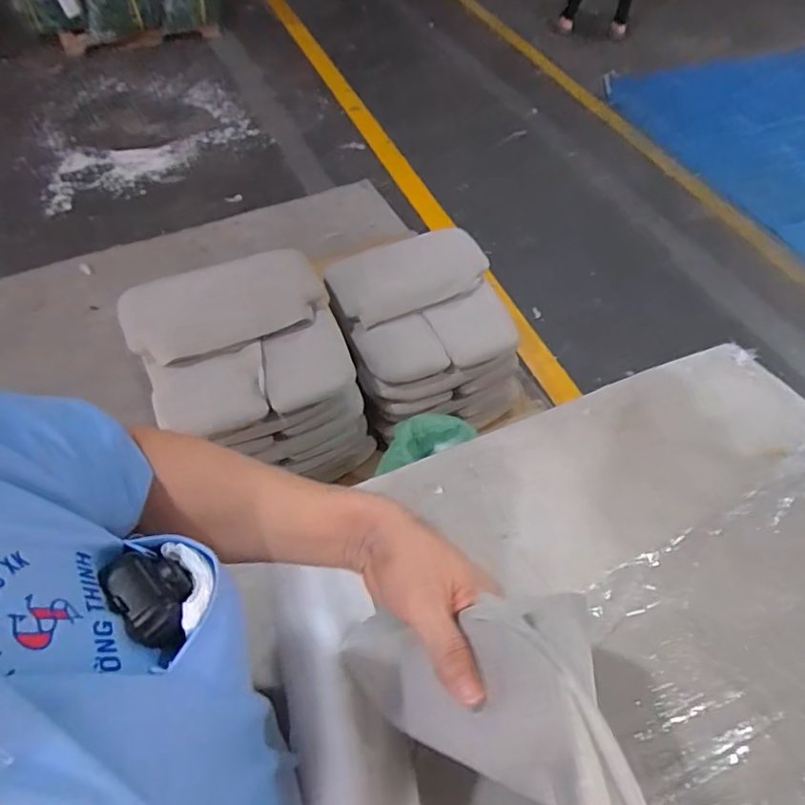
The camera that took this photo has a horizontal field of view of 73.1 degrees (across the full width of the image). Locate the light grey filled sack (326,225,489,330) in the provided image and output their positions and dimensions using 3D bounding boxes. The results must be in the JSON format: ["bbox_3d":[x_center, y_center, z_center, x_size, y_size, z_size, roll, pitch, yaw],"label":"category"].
[{"bbox_3d":[0.012,-0.352,1.561,0.439,0.100,0.217,-22,78,-12],"label":"light grey filled sack"}]

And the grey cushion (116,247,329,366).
[{"bbox_3d":[-0.414,-0.226,1.261,0.449,0.068,0.205,-21,83,-17],"label":"grey cushion"}]

